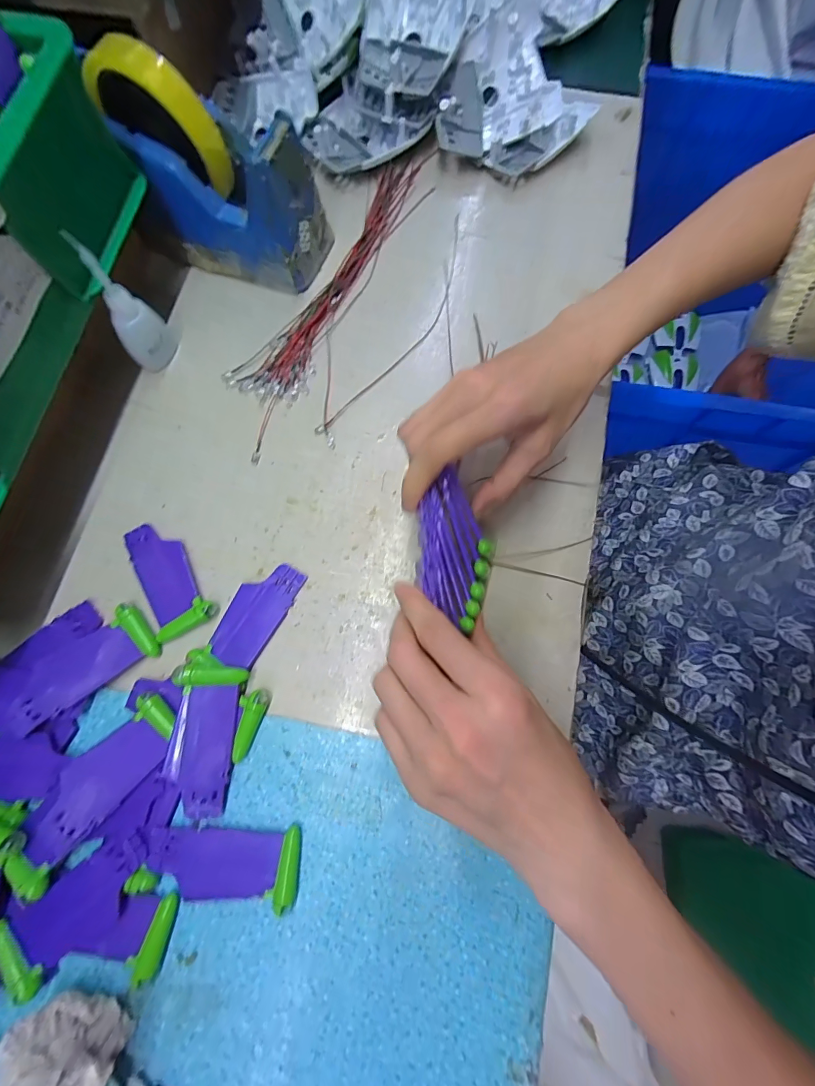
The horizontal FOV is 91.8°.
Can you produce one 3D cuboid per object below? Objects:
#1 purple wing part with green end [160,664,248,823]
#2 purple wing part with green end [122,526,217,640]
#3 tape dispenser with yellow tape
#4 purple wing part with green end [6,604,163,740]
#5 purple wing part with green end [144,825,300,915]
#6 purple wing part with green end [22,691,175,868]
[{"bbox_3d":[-0.131,0.125,0.255,0.040,0.015,0.089,9,80,-12],"label":"purple wing part with green end"},{"bbox_3d":[-0.174,0.023,0.284,0.040,0.008,0.088,-29,79,-8],"label":"purple wing part with green end"},{"bbox_3d":[-0.147,-0.286,0.308,0.147,0.110,0.071,20,77,3],"label":"tape dispenser with yellow tape"},{"bbox_3d":[-0.216,0.081,0.263,0.086,0.017,0.040,-35,80,-9],"label":"purple wing part with green end"},{"bbox_3d":[-0.112,0.196,0.241,0.088,0.011,0.037,2,76,-1],"label":"purple wing part with green end"},{"bbox_3d":[-0.189,0.145,0.246,0.038,0.013,0.102,41,79,8],"label":"purple wing part with green end"}]

